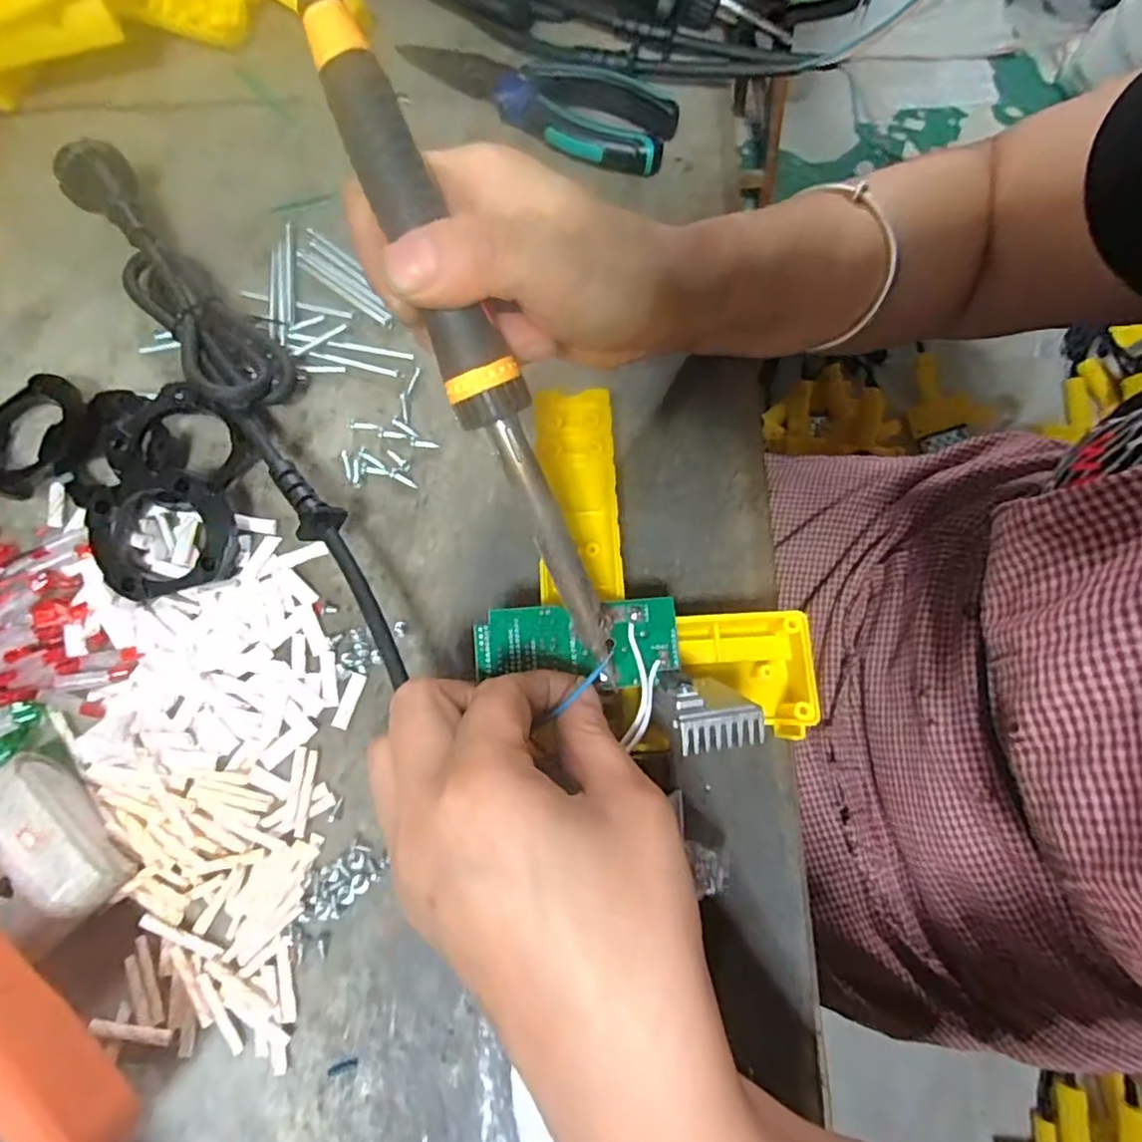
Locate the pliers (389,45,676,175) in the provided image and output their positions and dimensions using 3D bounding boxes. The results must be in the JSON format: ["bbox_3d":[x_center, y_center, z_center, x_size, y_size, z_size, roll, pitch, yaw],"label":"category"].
[{"bbox_3d":[-0.018,-0.262,0.333,0.152,0.017,0.055,27,76,6],"label":"pliers"}]

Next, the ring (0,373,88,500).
[{"bbox_3d":[-0.247,-0.060,0.278,0.055,0.017,0.048,-28,77,-8],"label":"ring"}]

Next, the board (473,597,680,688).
[{"bbox_3d":[0.004,0.027,0.229,0.077,0.005,0.031,-2,80,-11],"label":"board"}]

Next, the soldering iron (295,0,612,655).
[{"bbox_3d":[-0.034,-0.074,0.189,0.021,0.019,0.227,-26,108,-8],"label":"soldering iron"}]

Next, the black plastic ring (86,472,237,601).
[{"bbox_3d":[-0.175,-0.015,0.262,0.058,0.015,0.047,-13,106,-7],"label":"black plastic ring"}]

